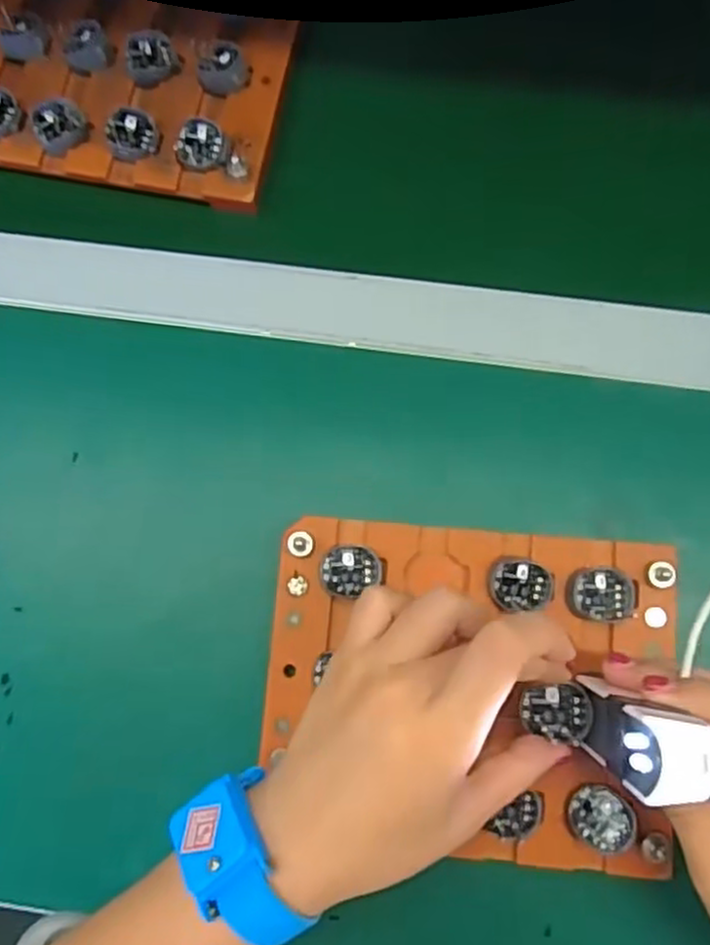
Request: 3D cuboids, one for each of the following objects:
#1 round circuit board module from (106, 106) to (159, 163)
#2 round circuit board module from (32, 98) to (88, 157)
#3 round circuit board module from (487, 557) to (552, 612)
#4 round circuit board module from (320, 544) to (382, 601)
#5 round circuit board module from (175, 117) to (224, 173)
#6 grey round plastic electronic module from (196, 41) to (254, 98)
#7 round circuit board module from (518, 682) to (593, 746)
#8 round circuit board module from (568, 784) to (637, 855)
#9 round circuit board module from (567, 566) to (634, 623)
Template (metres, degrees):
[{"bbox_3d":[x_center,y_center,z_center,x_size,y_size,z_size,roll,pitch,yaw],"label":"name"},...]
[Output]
[{"bbox_3d":[-0.125,-0.190,0.400,0.027,0.011,0.031,-24,80,-2],"label":"round circuit board module"},{"bbox_3d":[-0.166,-0.196,0.403,0.027,0.011,0.031,-34,81,-3],"label":"round circuit board module"},{"bbox_3d":[0.078,0.053,0.341,0.029,0.010,0.024,0,81,2],"label":"round circuit board module"},{"bbox_3d":[-0.003,0.047,0.346,0.027,0.010,0.026,0,80,2],"label":"round circuit board module"},{"bbox_3d":[-0.086,-0.182,0.397,0.027,0.010,0.027,0,80,2],"label":"round circuit board module"},{"bbox_3d":[-0.072,-0.227,0.405,0.027,0.008,0.029,0,80,2],"label":"grey round plastic electronic module"},{"bbox_3d":[0.083,0.097,0.293,0.029,0.007,0.022,17,82,8],"label":"round circuit board module"},{"bbox_3d":[0.112,0.157,0.325,0.027,0.007,0.028,0,80,2],"label":"round circuit board module"},{"bbox_3d":[0.116,0.057,0.339,0.030,0.010,0.025,0,81,2],"label":"round circuit board module"}]

